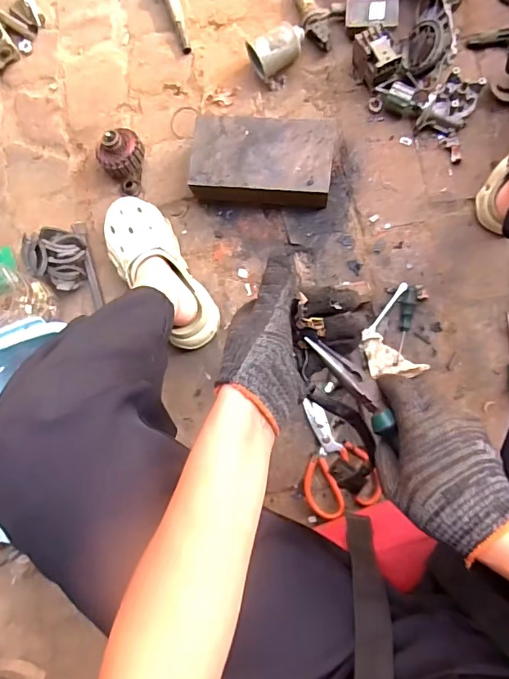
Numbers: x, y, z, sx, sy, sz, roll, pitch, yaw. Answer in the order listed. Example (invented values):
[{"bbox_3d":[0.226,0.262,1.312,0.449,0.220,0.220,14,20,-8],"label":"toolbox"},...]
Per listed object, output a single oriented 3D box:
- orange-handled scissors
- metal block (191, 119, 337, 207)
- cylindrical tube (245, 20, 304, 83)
[{"bbox_3d":[0.119,0.181,0.754,0.112,0.024,0.178,-20,84,5],"label":"orange-handled scissors"},{"bbox_3d":[0.013,-0.282,0.769,0.218,0.062,0.123,5,86,7],"label":"metal block"},{"bbox_3d":[0.040,-0.464,0.775,0.094,0.066,0.053,-19,84,5],"label":"cylindrical tube"}]

